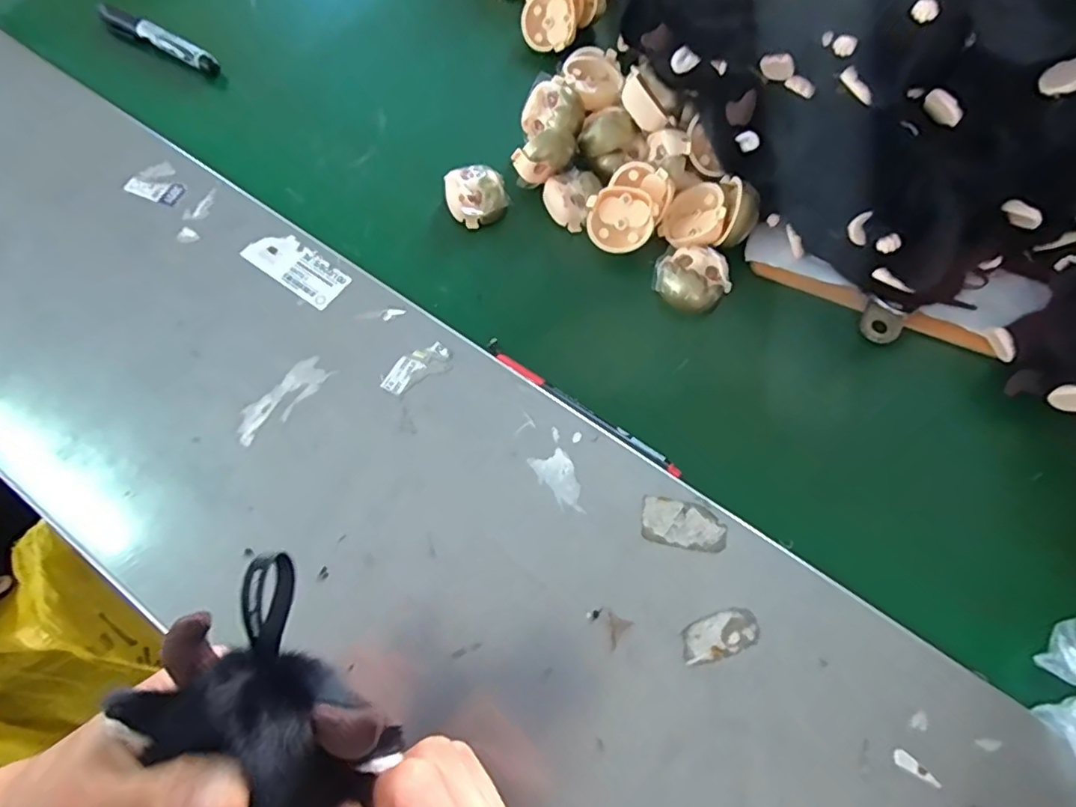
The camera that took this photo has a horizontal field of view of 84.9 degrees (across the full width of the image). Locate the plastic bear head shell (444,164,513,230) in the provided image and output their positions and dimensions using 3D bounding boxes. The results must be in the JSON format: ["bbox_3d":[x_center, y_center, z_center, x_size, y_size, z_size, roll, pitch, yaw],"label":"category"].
[{"bbox_3d":[-0.048,-0.162,0.455,0.045,0.024,0.043,0,67,-1],"label":"plastic bear head shell"}]

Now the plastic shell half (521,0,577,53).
[{"bbox_3d":[0.011,-0.338,0.523,0.046,0.017,0.051,5,102,12],"label":"plastic shell half"}]

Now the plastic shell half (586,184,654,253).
[{"bbox_3d":[0.062,-0.136,0.438,0.049,0.012,0.049,1,94,15],"label":"plastic shell half"}]

